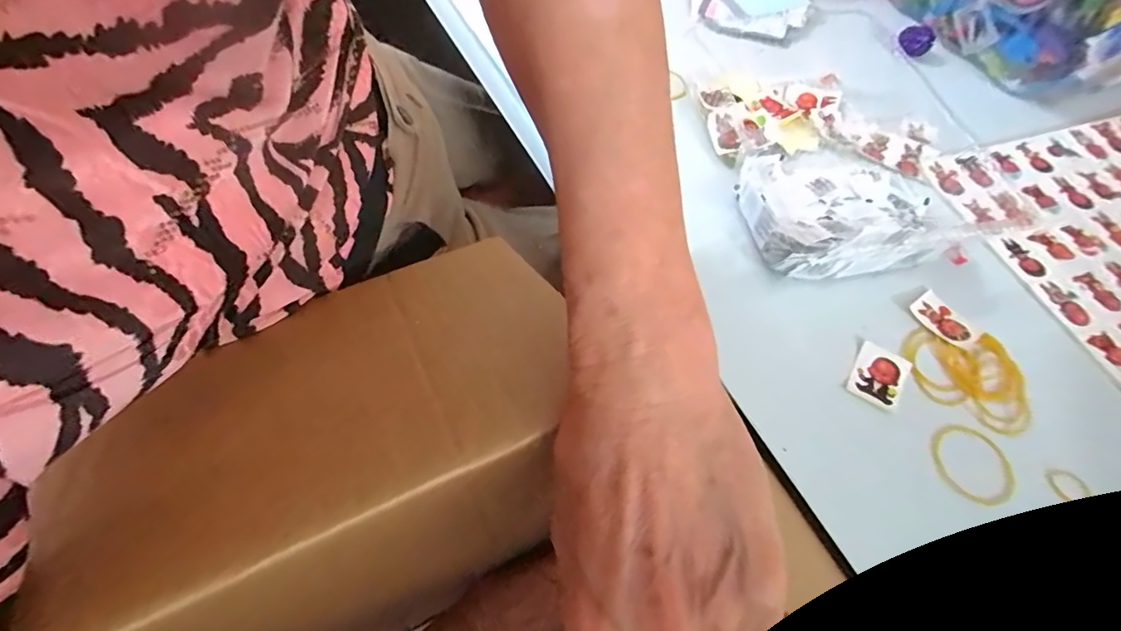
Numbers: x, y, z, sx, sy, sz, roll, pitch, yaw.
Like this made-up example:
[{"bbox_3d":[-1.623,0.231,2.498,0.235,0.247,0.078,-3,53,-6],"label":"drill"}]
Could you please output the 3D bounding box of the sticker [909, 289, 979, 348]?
[{"bbox_3d":[0.248,0.002,0.333,0.023,0.004,0.040,-22,64,-16],"label":"sticker"}]

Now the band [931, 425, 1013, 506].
[{"bbox_3d":[0.232,0.085,0.291,0.042,0.004,0.045,1,68,-2],"label":"band"}]

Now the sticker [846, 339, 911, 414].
[{"bbox_3d":[0.194,0.037,0.315,0.028,0.004,0.039,33,63,14],"label":"sticker"}]

